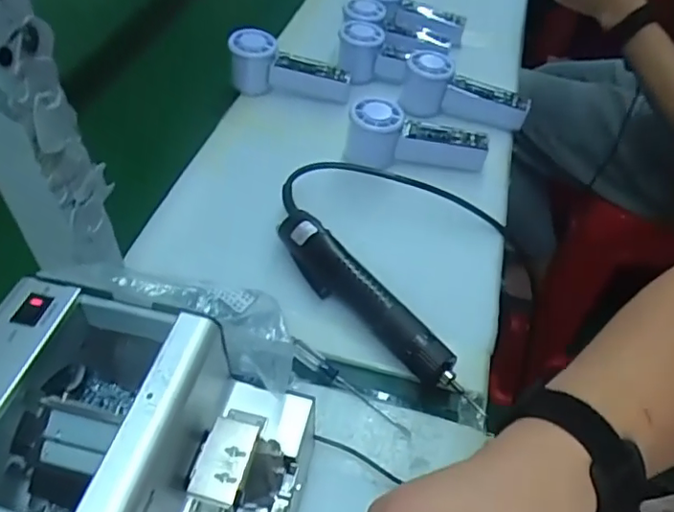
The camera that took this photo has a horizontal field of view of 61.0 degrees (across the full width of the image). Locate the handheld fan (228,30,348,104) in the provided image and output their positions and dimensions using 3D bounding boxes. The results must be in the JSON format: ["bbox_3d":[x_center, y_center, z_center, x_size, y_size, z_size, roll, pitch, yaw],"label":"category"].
[{"bbox_3d":[-0.060,-0.230,0.731,0.151,0.073,0.055,12,49,7],"label":"handheld fan"}]

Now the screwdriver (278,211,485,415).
[{"bbox_3d":[0.024,0.038,0.489,0.041,0.033,0.229,-29,57,-26],"label":"screwdriver"}]

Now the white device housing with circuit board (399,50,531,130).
[{"bbox_3d":[0.160,-0.209,0.717,0.153,0.061,0.068,8,49,3],"label":"white device housing with circuit board"}]

